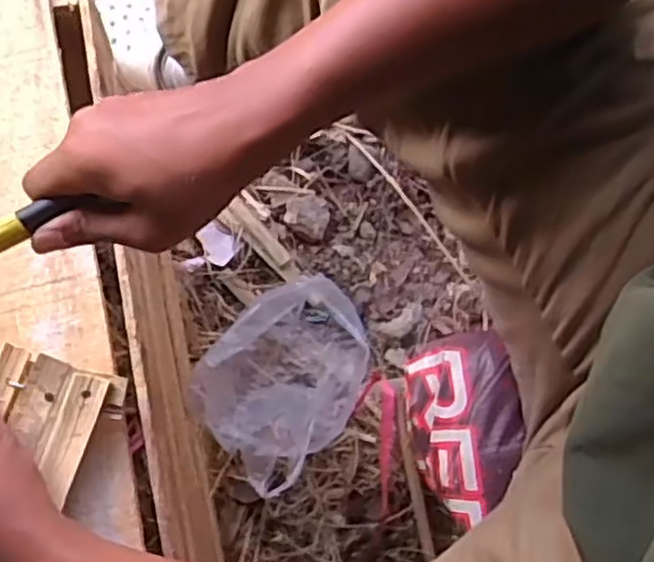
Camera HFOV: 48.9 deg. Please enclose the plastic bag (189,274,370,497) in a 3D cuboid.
[{"bbox_3d":[-0.041,0.108,0.804,0.155,0.114,0.214,41,81,6],"label":"plastic bag"}]

